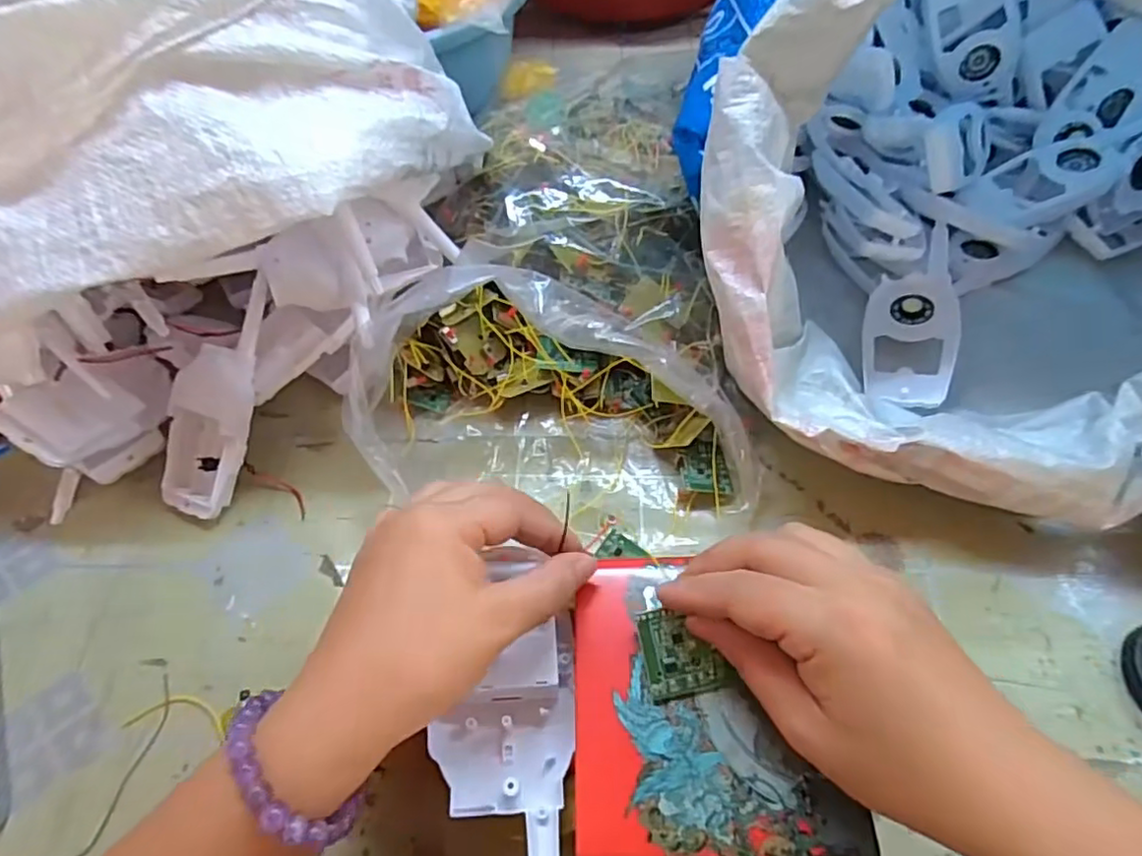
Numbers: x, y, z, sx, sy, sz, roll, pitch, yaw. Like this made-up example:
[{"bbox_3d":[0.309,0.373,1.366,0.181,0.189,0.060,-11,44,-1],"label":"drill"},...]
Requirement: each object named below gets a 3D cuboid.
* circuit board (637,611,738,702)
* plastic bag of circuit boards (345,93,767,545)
[{"bbox_3d":[0.046,0.090,0.252,0.033,0.004,0.035,-13,77,-5],"label":"circuit board"},{"bbox_3d":[0.019,-0.111,0.444,0.243,0.110,0.371,9,57,9],"label":"plastic bag of circuit boards"}]

